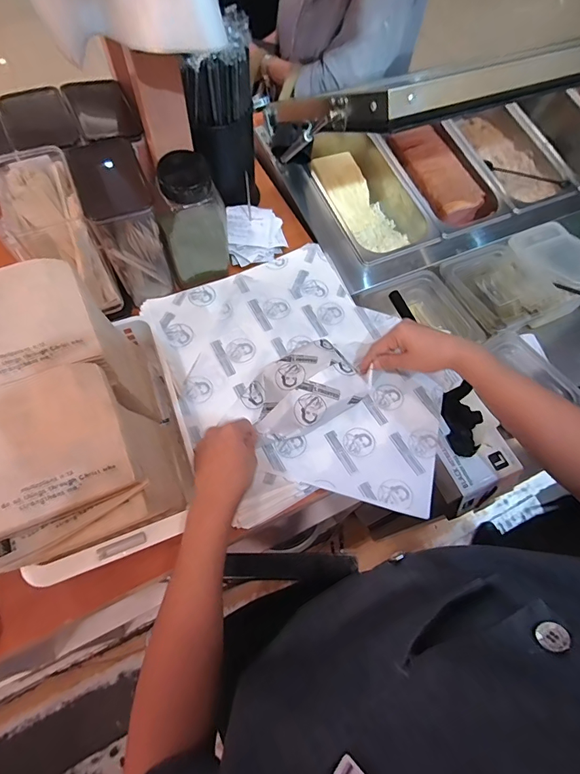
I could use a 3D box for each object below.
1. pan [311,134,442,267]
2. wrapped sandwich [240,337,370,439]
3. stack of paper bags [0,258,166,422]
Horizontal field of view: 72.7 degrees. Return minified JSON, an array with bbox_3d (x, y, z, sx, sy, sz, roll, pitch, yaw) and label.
[{"bbox_3d":[0.139,-0.376,0.785,0.172,0.089,0.338,-21,67,-13],"label":"pan"},{"bbox_3d":[0.024,0.001,0.528,0.160,0.053,0.108,-30,69,-16],"label":"wrapped sandwich"},{"bbox_3d":[-0.267,-0.026,0.453,0.164,0.184,0.136,-16,66,-11],"label":"stack of paper bags"}]

